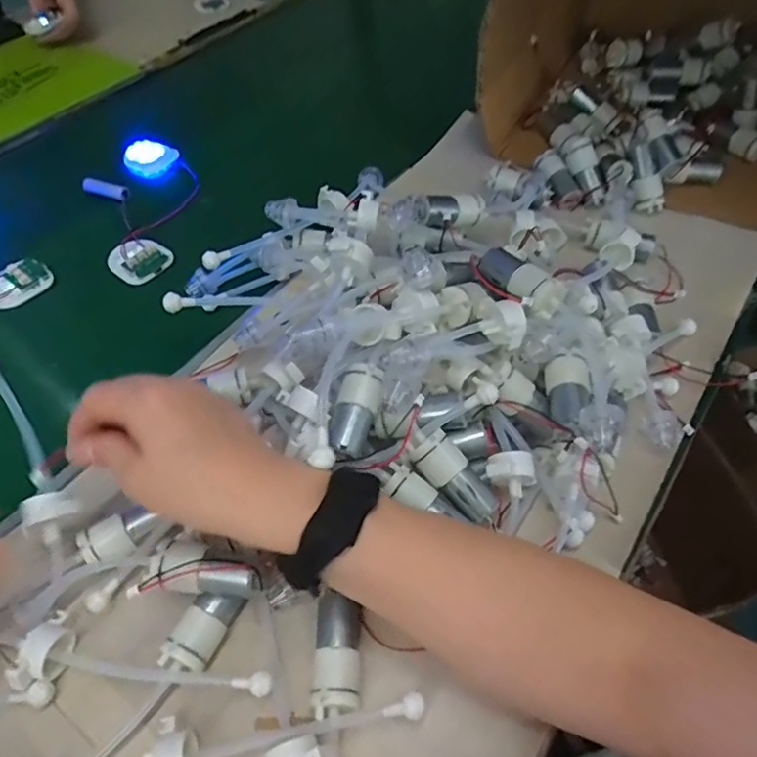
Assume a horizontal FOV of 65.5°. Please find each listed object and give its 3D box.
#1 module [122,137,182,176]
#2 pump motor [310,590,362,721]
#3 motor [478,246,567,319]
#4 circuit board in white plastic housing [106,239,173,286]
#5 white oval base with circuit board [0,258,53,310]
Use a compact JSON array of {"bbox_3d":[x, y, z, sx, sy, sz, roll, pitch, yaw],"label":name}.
[{"bbox_3d":[-0.256,-0.250,0.660,0.055,0.016,0.048,-24,56,-17],"label":"module"},{"bbox_3d":[-0.022,0.152,0.327,0.024,0.023,0.062,0,52,0],"label":"pump motor"},{"bbox_3d":[0.092,-0.063,0.388,0.027,0.025,0.064,-26,57,-19],"label":"motor"},{"bbox_3d":[-0.222,-0.110,0.548,0.050,0.012,0.044,27,57,19],"label":"circuit board in white plastic housing"},{"bbox_3d":[-0.328,-0.086,0.532,0.035,0.014,0.059,36,60,24],"label":"white oval base with circuit board"}]

